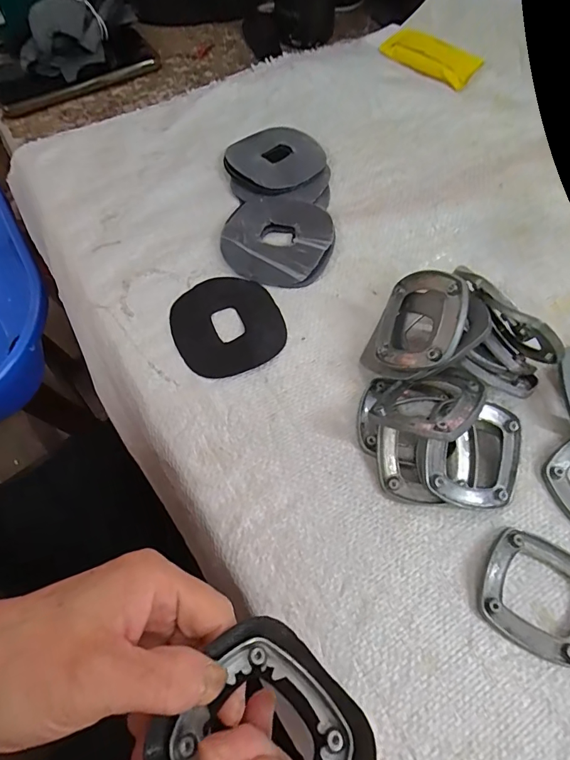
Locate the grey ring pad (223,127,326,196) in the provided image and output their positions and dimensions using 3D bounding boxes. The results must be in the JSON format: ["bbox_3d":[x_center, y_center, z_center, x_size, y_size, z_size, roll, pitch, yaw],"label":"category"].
[{"bbox_3d":[-0.008,-0.193,0.374,0.083,0.011,0.079,-36,69,-16],"label":"grey ring pad"}]

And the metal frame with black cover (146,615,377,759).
[{"bbox_3d":[-0.009,0.141,0.161,0.074,0.019,0.071,40,71,18],"label":"metal frame with black cover"}]

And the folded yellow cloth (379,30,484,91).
[{"bbox_3d":[0.146,-0.332,0.439,0.100,0.015,0.048,33,69,16],"label":"folded yellow cloth"}]

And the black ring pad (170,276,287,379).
[{"bbox_3d":[-0.041,-0.041,0.306,0.075,0.005,0.080,-19,65,-8],"label":"black ring pad"}]

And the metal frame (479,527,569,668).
[{"bbox_3d":[0.138,0.113,0.229,0.059,0.009,0.057,29,68,14],"label":"metal frame"}]

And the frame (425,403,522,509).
[{"bbox_3d":[0.110,0.043,0.248,0.056,0.006,0.058,9,82,-5],"label":"frame"}]

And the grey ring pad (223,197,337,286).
[{"bbox_3d":[-0.005,-0.113,0.336,0.082,0.013,0.080,12,65,7],"label":"grey ring pad"}]

